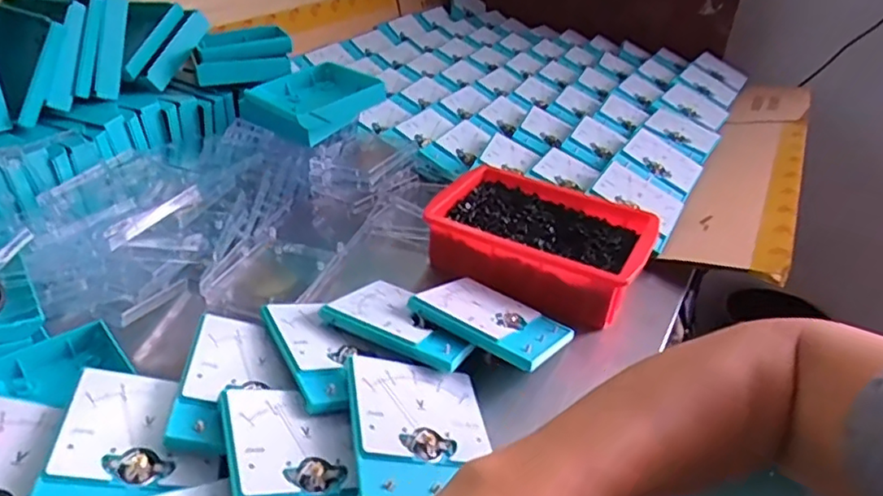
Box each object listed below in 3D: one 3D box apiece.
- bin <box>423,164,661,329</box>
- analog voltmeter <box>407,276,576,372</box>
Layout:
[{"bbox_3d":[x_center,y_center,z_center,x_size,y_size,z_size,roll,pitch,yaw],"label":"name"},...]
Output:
[{"bbox_3d":[0.094,-0.009,0.603,0.201,0.062,0.145,21,37,24],"label":"bin"},{"bbox_3d":[0.044,0.057,0.500,0.113,0.012,0.091,28,25,23],"label":"analog voltmeter"}]

